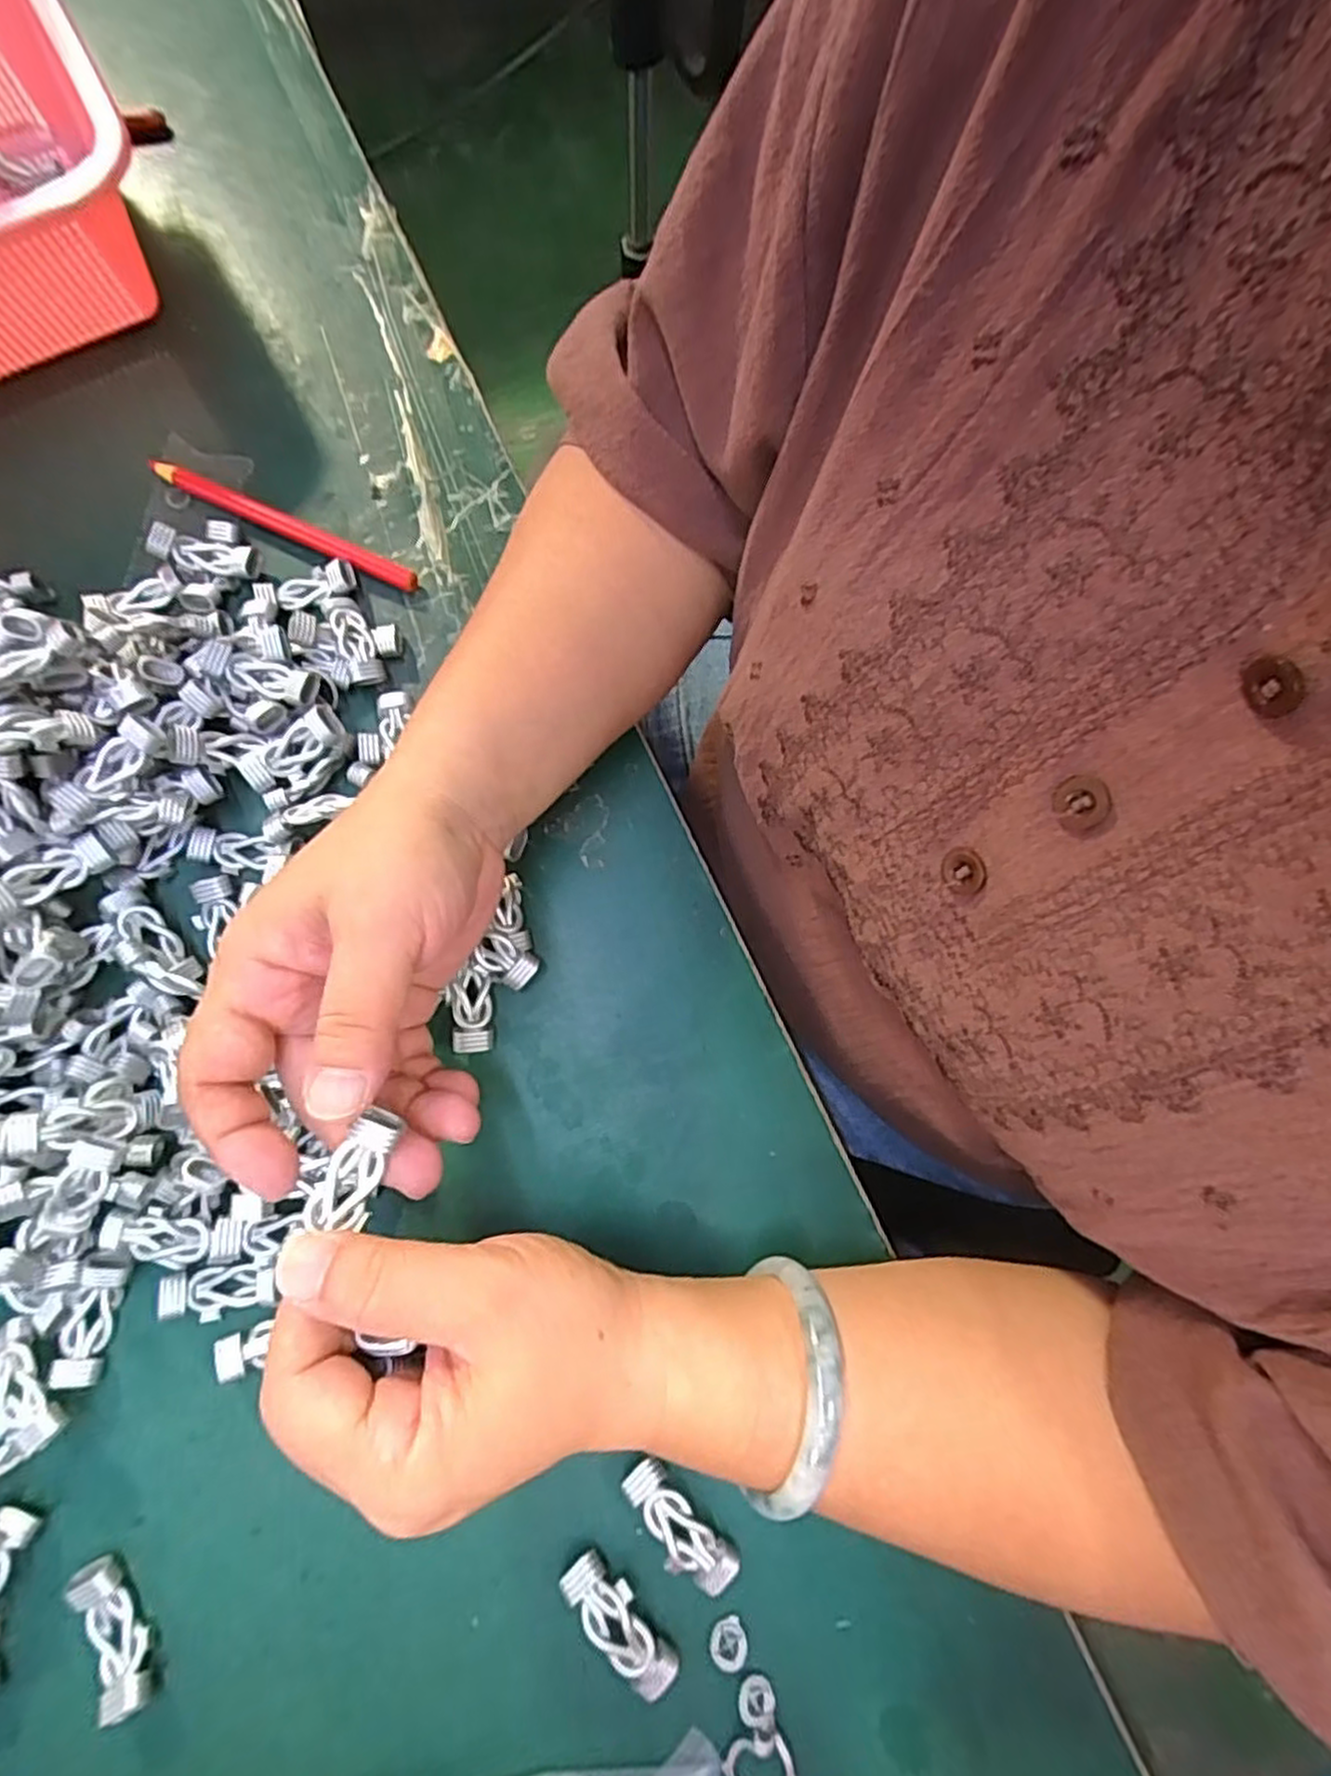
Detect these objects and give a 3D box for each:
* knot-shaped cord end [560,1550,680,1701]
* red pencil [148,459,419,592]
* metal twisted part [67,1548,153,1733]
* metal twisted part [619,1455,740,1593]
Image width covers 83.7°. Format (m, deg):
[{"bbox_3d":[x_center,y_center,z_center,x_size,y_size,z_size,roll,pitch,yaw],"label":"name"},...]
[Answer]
[{"bbox_3d":[-0.015,0.246,0.249,0.018,0.011,0.045,-36,80,-9],"label":"knot-shaped cord end"},{"bbox_3d":[-0.178,-0.170,0.347,0.140,0.010,0.013,26,78,5],"label":"red pencil"},{"bbox_3d":[-0.184,0.249,0.247,0.015,0.013,0.045,-32,79,-8],"label":"metal twisted part"},{"bbox_3d":[0.004,0.218,0.255,0.017,0.009,0.047,-42,81,-10],"label":"metal twisted part"}]

